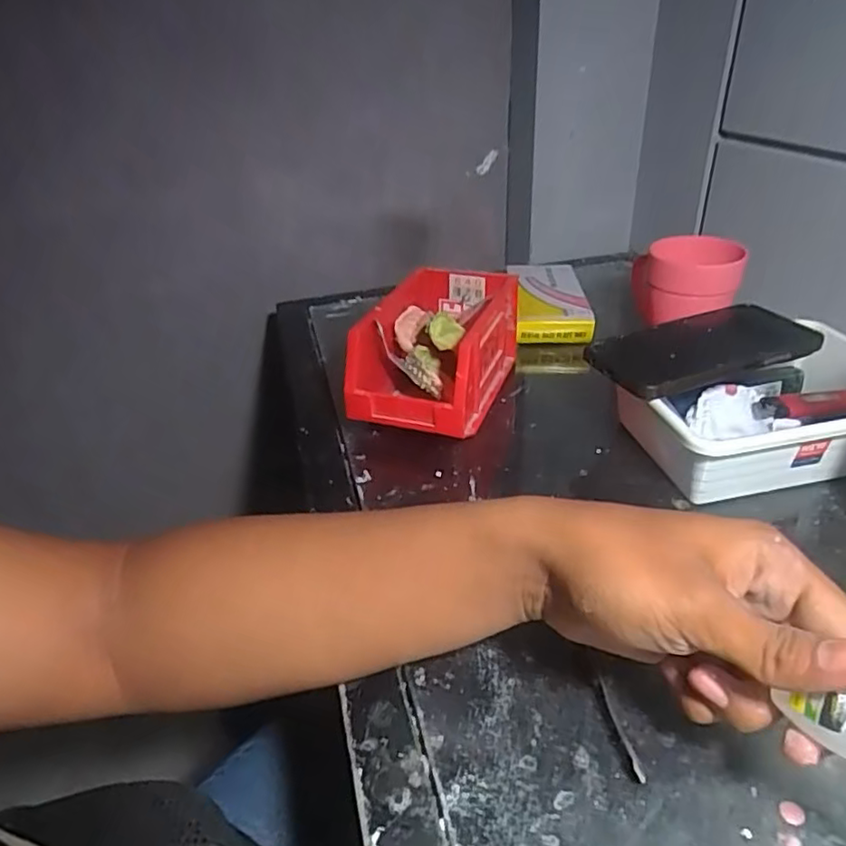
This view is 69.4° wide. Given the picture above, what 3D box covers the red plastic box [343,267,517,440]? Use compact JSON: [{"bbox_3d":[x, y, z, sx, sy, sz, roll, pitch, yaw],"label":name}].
[{"bbox_3d":[0.011,-0.060,0.536,0.104,0.090,0.169,10,37,21],"label":"red plastic box"}]

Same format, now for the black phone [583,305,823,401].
[{"bbox_3d":[0.211,-0.058,0.466,0.173,0.012,0.083,-15,35,-15],"label":"black phone"}]

